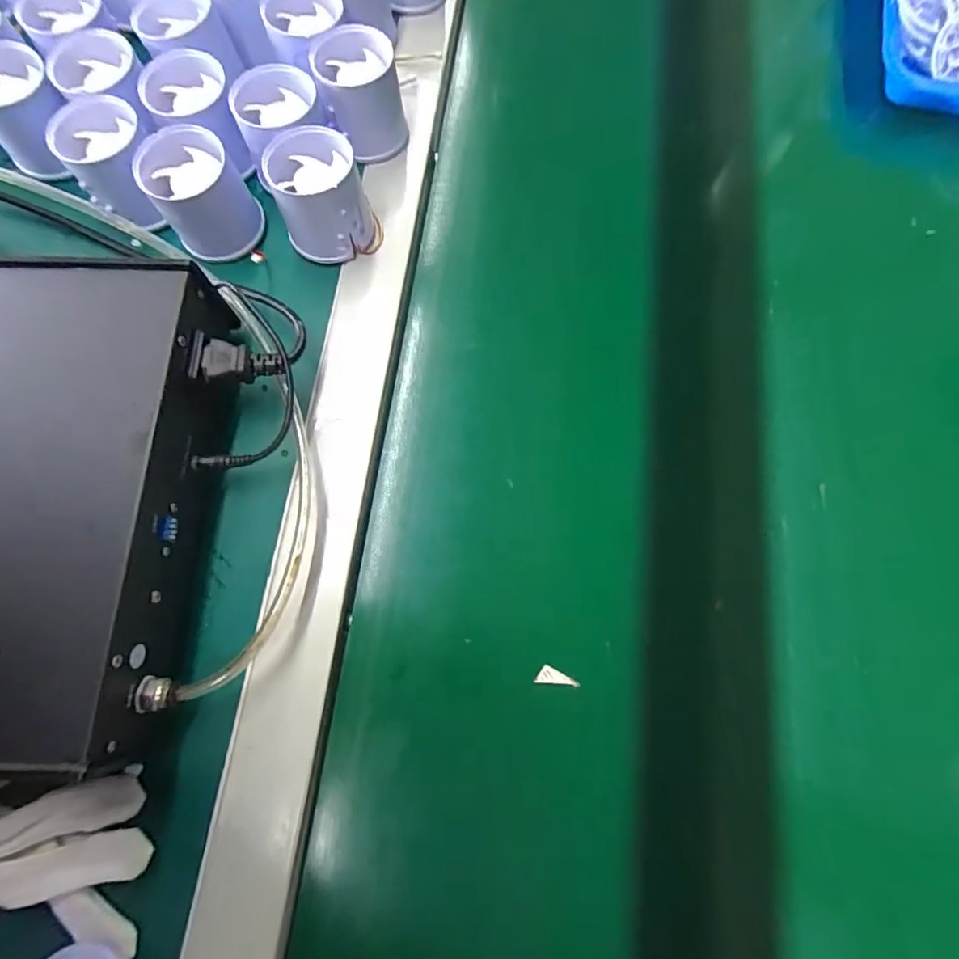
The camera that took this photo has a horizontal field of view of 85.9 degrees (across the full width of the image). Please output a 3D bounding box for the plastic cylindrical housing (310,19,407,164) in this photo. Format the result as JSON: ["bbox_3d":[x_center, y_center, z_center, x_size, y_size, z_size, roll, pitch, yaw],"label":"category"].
[{"bbox_3d":[-0.078,-0.250,0.338,0.053,0.048,0.062,-15,75,-6],"label":"plastic cylindrical housing"}]

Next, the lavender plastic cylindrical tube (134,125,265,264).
[{"bbox_3d":[-0.168,-0.172,0.316,0.052,0.051,0.050,0,74,-1],"label":"lavender plastic cylindrical tube"}]

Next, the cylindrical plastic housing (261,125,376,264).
[{"bbox_3d":[-0.097,-0.173,0.316,0.051,0.052,0.053,0,74,-1],"label":"cylindrical plastic housing"}]

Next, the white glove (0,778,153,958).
[{"bbox_3d":[-0.209,0.171,0.227,0.121,0.024,0.066,2,74,-1],"label":"white glove"}]

